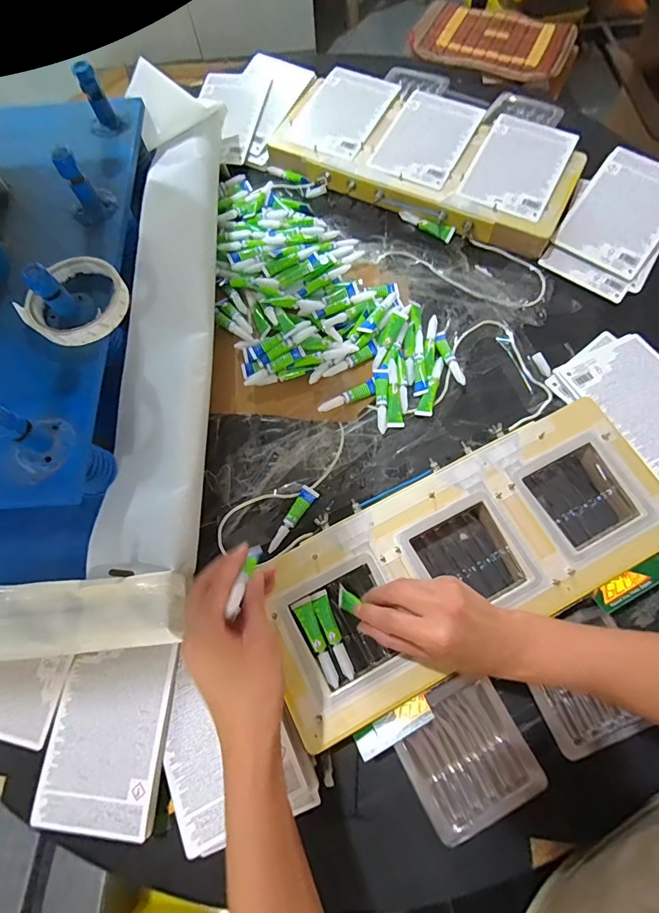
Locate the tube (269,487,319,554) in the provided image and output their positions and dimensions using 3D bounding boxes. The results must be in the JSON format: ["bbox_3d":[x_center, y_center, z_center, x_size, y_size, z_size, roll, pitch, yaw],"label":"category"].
[{"bbox_3d":[-0.042,0.070,0.469,0.018,0.007,0.083,30,73,13],"label":"tube"}]

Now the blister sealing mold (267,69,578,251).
[{"bbox_3d":[0.137,-0.438,0.617,0.430,0.043,0.190,26,73,12],"label":"blister sealing mold"}]

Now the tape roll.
[{"bbox_3d":[-0.234,-0.144,0.395,0.087,0.014,0.087,-1,69,2],"label":"tape roll"}]

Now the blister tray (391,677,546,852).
[{"bbox_3d":[0.119,0.263,0.375,0.103,0.022,0.105,-27,70,-8],"label":"blister tray"}]

